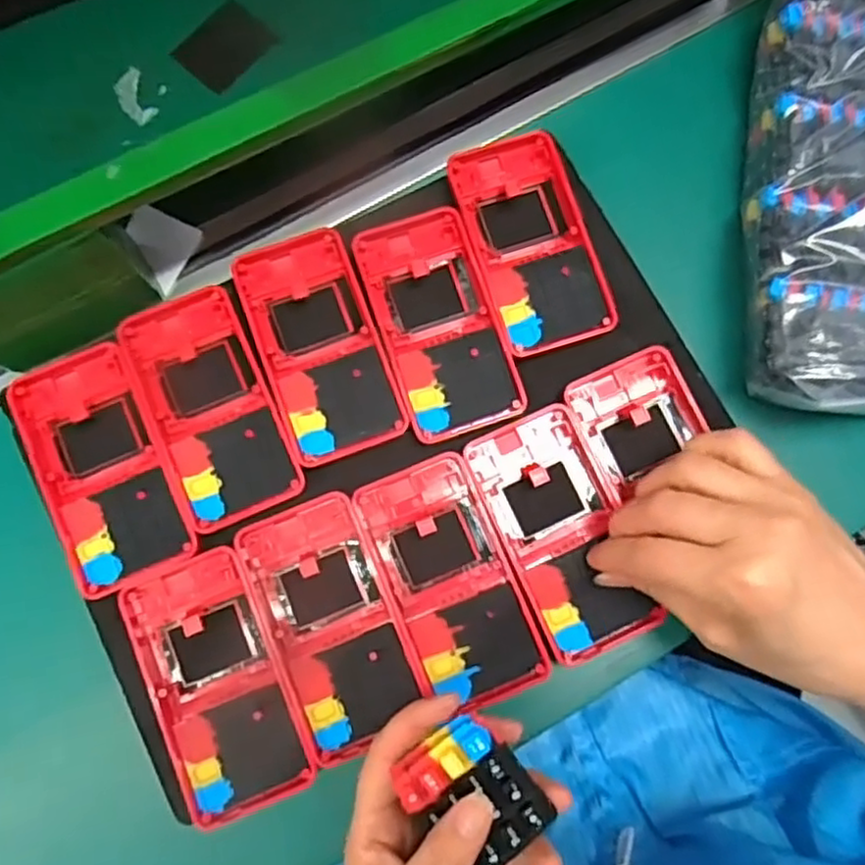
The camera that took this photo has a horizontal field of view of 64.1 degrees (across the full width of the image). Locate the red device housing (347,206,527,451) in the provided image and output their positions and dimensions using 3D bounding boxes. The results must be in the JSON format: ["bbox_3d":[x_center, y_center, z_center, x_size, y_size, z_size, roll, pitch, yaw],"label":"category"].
[{"bbox_3d":[0.003,-0.060,0.374,0.061,0.007,0.123,-18,79,-5],"label":"red device housing"}]

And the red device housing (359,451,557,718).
[{"bbox_3d":[0.010,0.076,0.351,0.061,0.014,0.121,-22,80,-5],"label":"red device housing"}]

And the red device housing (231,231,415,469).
[{"bbox_3d":[-0.061,-0.049,0.372,0.062,0.009,0.126,-20,79,-5],"label":"red device housing"}]

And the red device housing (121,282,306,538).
[{"bbox_3d":[-0.117,-0.016,0.365,0.061,0.010,0.126,-23,80,-6],"label":"red device housing"}]

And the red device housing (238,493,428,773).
[{"bbox_3d":[-0.050,0.095,0.347,0.060,0.019,0.119,-22,80,-5],"label":"red device housing"}]

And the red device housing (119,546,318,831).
[{"bbox_3d":[-0.105,0.124,0.344,0.061,0.025,0.122,-22,80,-5],"label":"red device housing"}]

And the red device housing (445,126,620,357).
[{"bbox_3d":[0.054,-0.106,0.380,0.062,0.010,0.123,-17,79,-4],"label":"red device housing"}]

